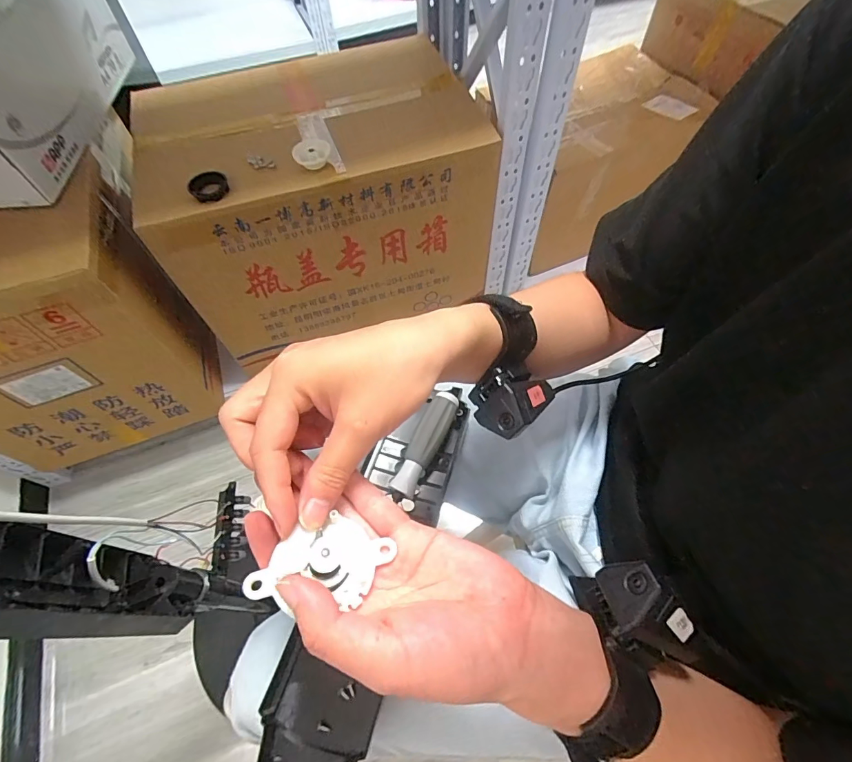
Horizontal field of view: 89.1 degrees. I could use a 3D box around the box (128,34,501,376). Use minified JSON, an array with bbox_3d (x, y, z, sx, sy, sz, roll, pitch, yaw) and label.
[{"bbox_3d":[-0.186,-0.377,0.915,0.626,0.390,0.406,-15,61,-6],"label":"box"}]

